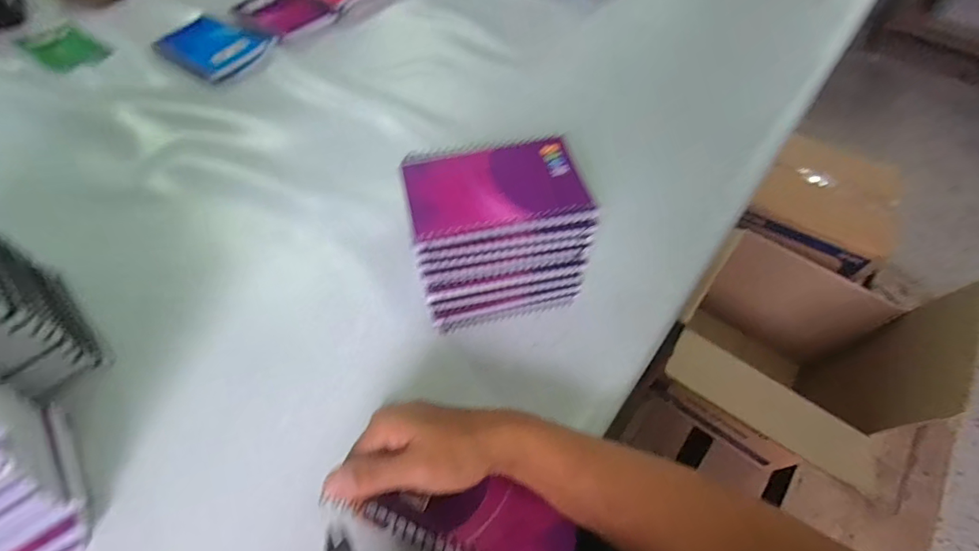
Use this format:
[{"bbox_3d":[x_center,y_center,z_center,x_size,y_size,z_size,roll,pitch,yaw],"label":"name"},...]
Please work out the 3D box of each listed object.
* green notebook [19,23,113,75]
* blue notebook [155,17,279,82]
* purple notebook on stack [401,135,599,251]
[{"bbox_3d":[-0.567,-0.305,0.600,0.122,0.006,0.068,31,62,18],"label":"green notebook"},{"bbox_3d":[-0.374,-0.310,0.606,0.152,0.005,0.103,25,60,15],"label":"blue notebook"},{"bbox_3d":[0.005,-0.067,0.330,0.127,0.011,0.096,-11,58,-8],"label":"purple notebook on stack"}]

